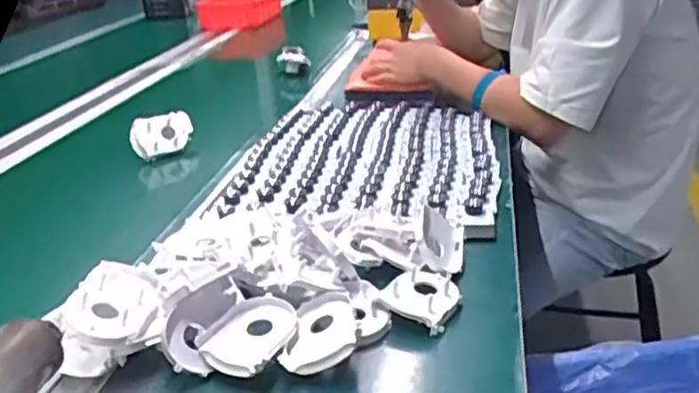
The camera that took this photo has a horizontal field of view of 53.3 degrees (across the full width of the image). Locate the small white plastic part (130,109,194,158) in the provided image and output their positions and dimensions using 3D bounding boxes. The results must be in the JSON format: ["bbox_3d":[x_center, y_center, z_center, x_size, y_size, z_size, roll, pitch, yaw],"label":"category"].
[{"bbox_3d":[-0.288,-0.096,1.072,0.092,0.061,0.029,-11,25,-16],"label":"small white plastic part"}]

